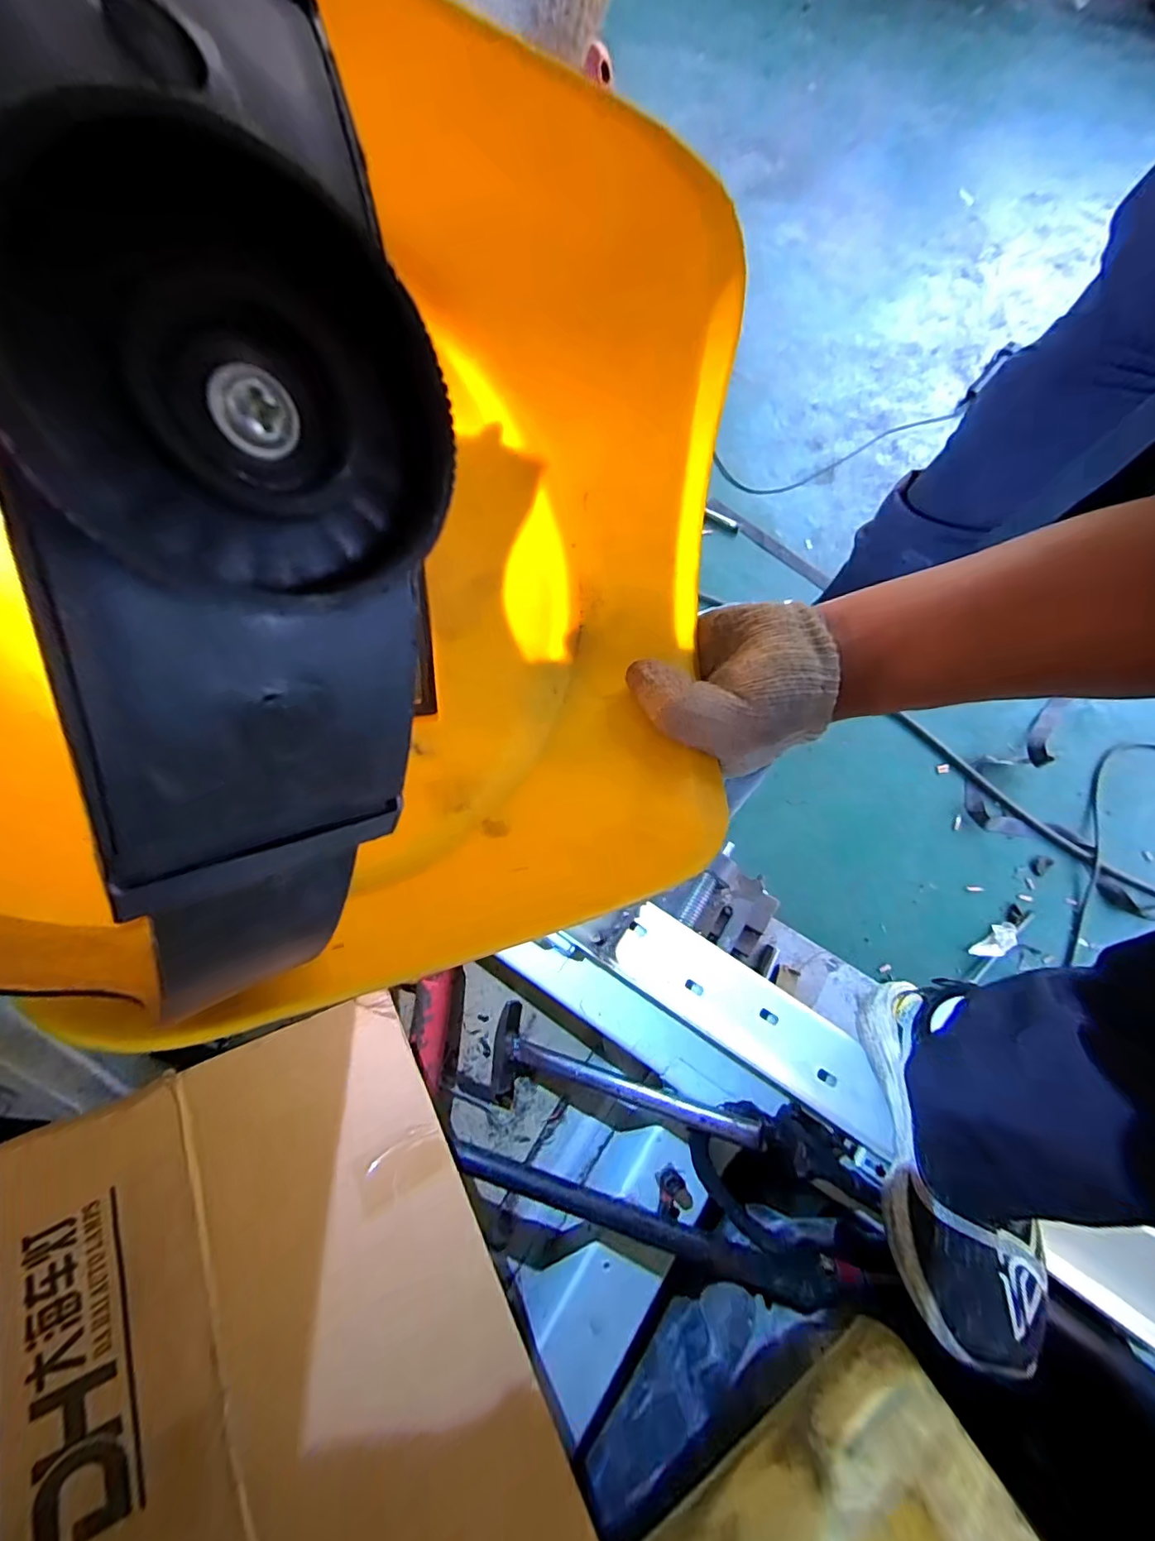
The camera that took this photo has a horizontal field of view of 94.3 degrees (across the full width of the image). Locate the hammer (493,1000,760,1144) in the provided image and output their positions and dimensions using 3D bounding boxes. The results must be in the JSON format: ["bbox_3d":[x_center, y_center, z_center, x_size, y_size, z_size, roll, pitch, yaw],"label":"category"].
[{"bbox_3d":[0.030,0.328,0.563,0.307,0.031,0.105,-2,72,33],"label":"hammer"}]

